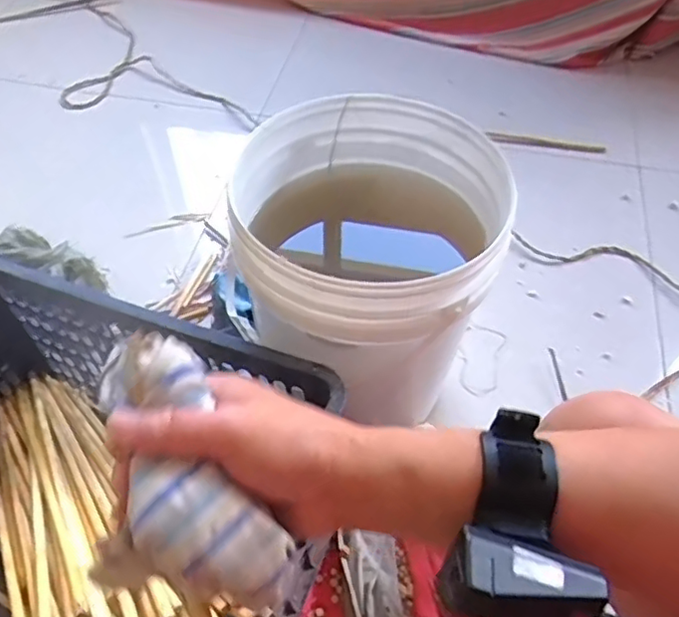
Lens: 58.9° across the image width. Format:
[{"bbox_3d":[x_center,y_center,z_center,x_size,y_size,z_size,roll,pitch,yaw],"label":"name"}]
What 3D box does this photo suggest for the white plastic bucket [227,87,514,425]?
[{"bbox_3d":[0.031,-0.027,0.772,0.291,0.378,0.315,14,54,9],"label":"white plastic bucket"}]

